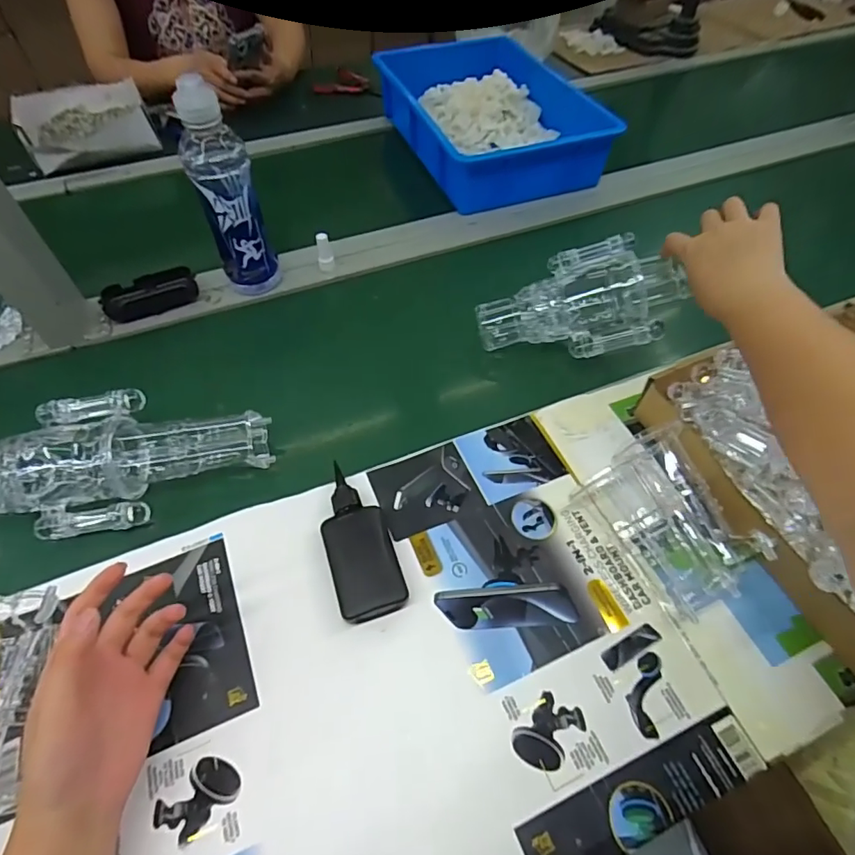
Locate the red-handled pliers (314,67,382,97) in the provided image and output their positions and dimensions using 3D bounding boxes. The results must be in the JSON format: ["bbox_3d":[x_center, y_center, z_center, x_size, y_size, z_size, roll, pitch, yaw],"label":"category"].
[{"bbox_3d":[-0.169,-0.723,1.043,0.133,0.010,0.063,-5,76,-10],"label":"red-handled pliers"}]

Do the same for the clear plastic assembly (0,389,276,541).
[{"bbox_3d":[-0.305,0.023,0.464,0.292,0.052,0.126,-10,55,-8],"label":"clear plastic assembly"}]

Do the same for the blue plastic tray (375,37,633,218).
[{"bbox_3d":[0.104,-0.518,0.838,0.279,0.087,0.369,-17,57,-12],"label":"blue plastic tray"}]

